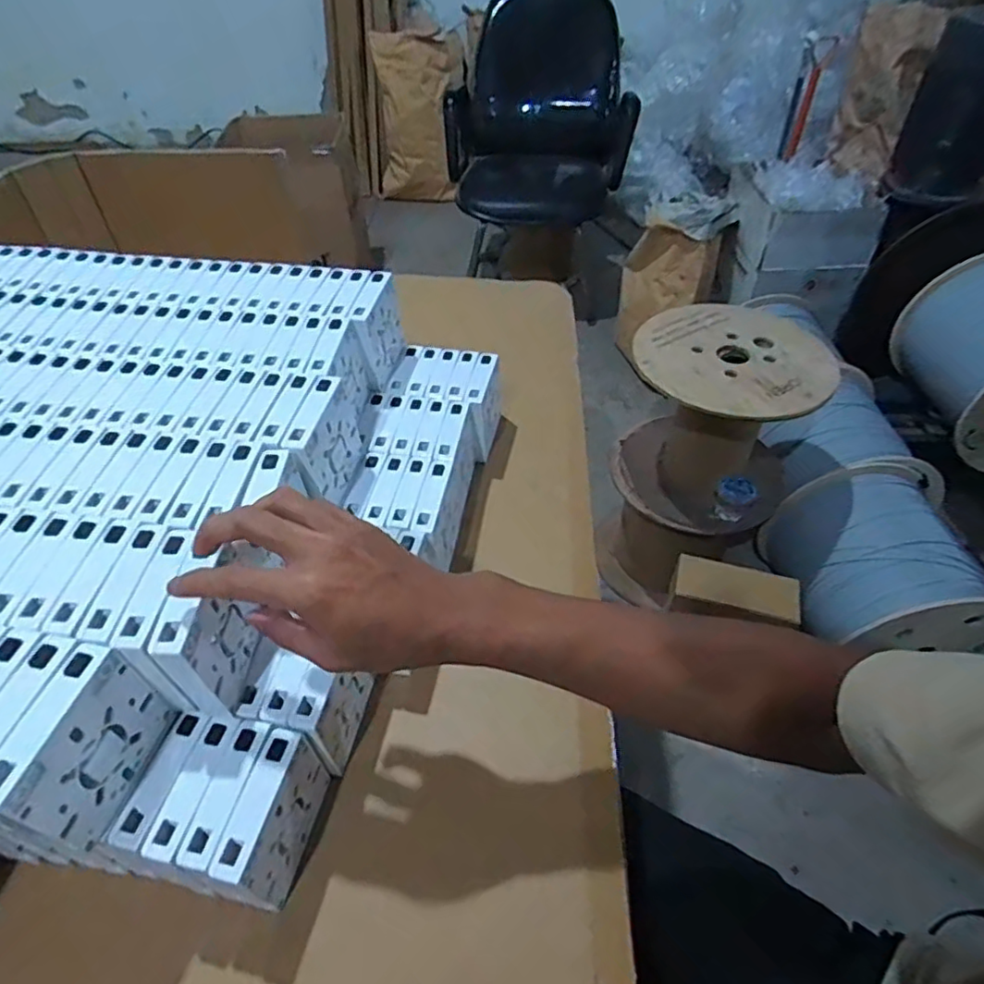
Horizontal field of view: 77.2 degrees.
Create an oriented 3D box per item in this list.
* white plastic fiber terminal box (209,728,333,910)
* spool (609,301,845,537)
[{"bbox_3d":[-0.138,0.214,0.400,0.023,0.086,0.088,10,48,9],"label":"white plastic fiber terminal box"},{"bbox_3d":[0.428,-0.137,1.204,0.326,0.327,0.311,0,47,0],"label":"spool"}]

